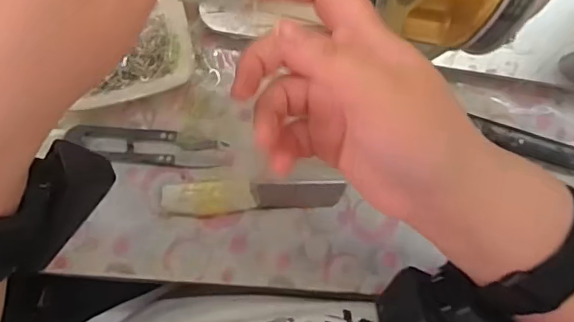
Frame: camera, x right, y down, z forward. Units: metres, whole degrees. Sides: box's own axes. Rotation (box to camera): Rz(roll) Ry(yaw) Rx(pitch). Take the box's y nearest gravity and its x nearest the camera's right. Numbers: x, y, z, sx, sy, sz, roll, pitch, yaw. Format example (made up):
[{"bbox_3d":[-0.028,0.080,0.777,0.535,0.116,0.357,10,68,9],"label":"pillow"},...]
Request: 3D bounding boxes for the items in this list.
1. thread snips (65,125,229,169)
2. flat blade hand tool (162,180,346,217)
[{"bbox_3d":[-0.092,-0.010,0.366,0.099,0.005,0.023,6,86,-8],"label":"thread snips"},{"bbox_3d":[-0.021,0.024,0.372,0.120,0.013,0.021,-2,87,-8],"label":"flat blade hand tool"}]

